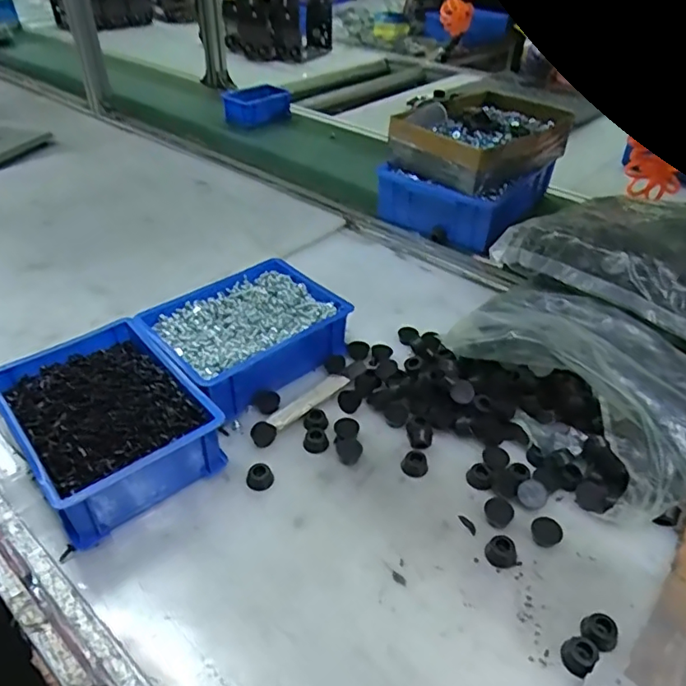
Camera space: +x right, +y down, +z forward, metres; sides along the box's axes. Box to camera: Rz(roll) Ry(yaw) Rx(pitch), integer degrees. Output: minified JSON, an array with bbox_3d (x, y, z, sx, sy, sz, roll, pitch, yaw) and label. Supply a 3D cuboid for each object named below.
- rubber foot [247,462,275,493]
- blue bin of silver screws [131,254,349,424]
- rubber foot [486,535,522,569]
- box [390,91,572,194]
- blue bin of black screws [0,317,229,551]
[{"bbox_3d":[-0.076,0.123,0.510,0.023,0.015,0.018,-30,47,-33],"label":"rubber foot"},{"bbox_3d":[-0.106,-0.008,0.628,0.201,0.070,0.153,-29,47,-33],"label":"blue bin of silver screws"},{"bbox_3d":[0.131,0.171,0.456,0.025,0.013,0.023,0,38,-1],"label":"rubber foot"},{"bbox_3d":[0.217,-0.323,0.877,0.241,0.072,0.178,-30,49,-32],"label":"box"},{"bbox_3d":[-0.224,0.072,0.528,0.147,0.071,0.203,-29,47,-32],"label":"blue bin of black screws"}]

